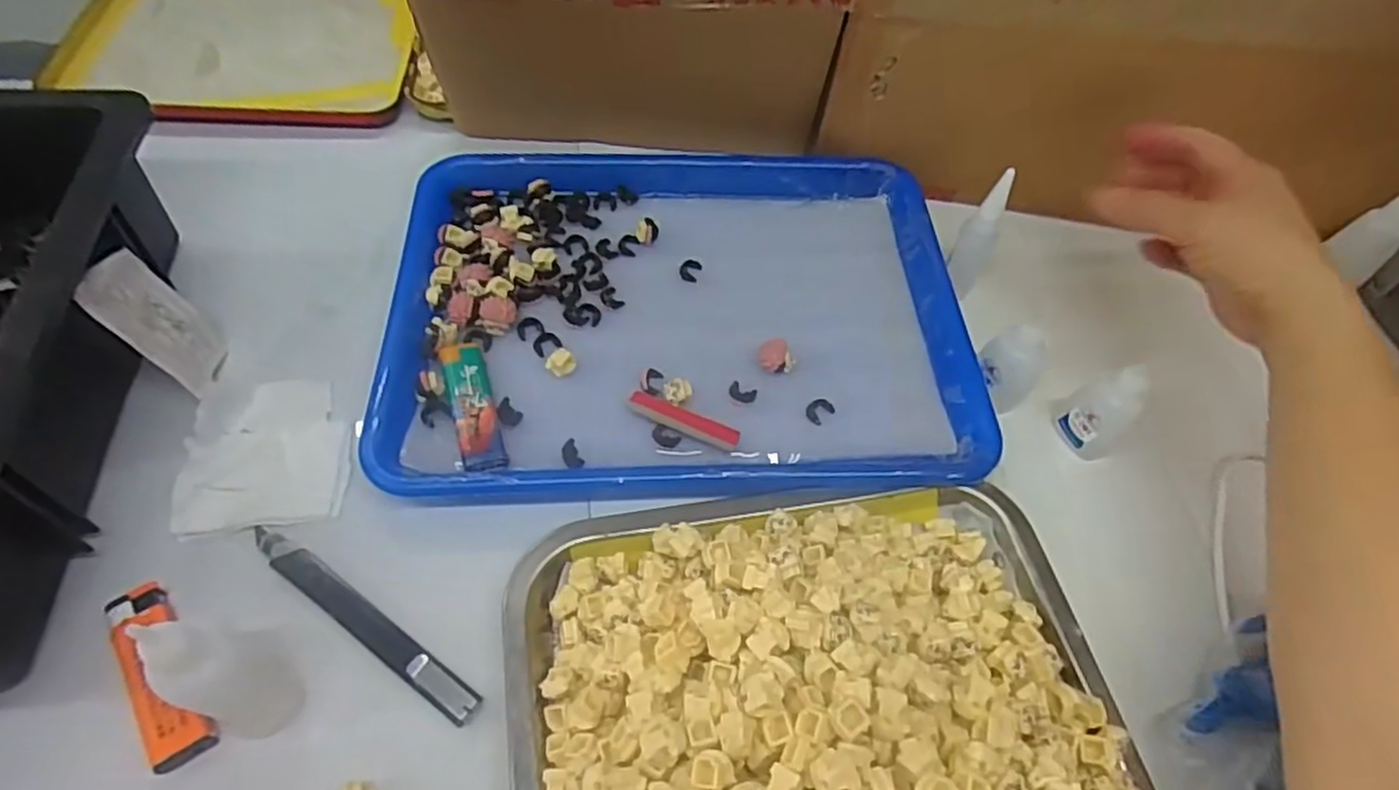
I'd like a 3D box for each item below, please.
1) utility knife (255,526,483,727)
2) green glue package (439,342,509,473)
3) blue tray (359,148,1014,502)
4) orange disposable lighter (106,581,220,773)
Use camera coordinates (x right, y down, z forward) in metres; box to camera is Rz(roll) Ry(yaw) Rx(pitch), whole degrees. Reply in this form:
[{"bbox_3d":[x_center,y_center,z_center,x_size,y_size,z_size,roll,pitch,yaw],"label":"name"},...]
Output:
[{"bbox_3d":[-0.157,0.102,0.334,0.138,0.007,0.015,32,60,16],"label":"utility knife"},{"bbox_3d":[-0.122,0.004,0.388,0.022,0.006,0.085,-15,59,-13],"label":"green glue package"},{"bbox_3d":[-0.010,-0.056,0.437,0.330,0.021,0.257,-2,57,-5],"label":"blue tray"},{"bbox_3d":[-0.233,0.118,0.312,0.021,0.014,0.082,-28,63,-20],"label":"orange disposable lighter"}]

